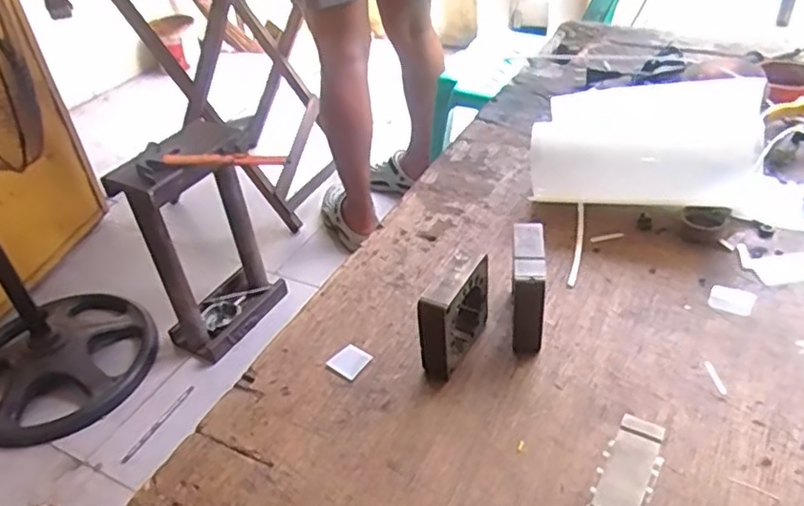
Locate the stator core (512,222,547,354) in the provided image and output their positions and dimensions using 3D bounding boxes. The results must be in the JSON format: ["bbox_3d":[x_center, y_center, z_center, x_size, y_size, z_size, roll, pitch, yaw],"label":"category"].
[{"bbox_3d":[0.099,0.028,0.514,0.024,0.078,0.068,2,39,10],"label":"stator core"}]

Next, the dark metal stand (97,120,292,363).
[{"bbox_3d":[-0.389,-0.031,1.360,0.201,0.446,0.266,16,44,25],"label":"dark metal stand"}]

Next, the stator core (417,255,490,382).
[{"bbox_3d":[0.041,0.046,0.497,0.020,0.077,0.080,18,45,27],"label":"stator core"}]

